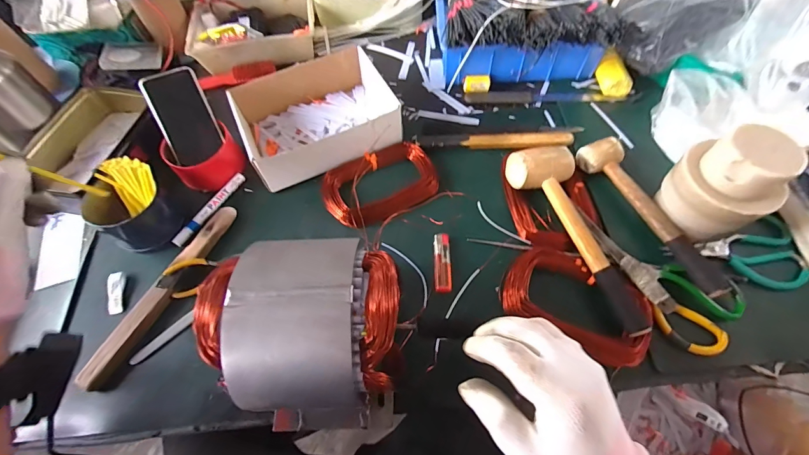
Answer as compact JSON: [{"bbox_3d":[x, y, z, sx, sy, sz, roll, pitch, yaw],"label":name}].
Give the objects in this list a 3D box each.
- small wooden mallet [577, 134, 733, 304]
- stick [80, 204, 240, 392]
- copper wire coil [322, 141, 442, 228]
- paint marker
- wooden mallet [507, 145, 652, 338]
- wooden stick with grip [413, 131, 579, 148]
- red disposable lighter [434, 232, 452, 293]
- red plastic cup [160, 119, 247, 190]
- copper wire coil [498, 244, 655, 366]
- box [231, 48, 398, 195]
[{"bbox_3d":[0.345,-0.018,0.509,0.063,0.046,0.262,-21,64,-9],"label":"small wooden mallet"},{"bbox_3d":[-0.326,0.081,0.492,0.031,0.022,0.275,19,65,12],"label":"stick"},{"bbox_3d":[-0.037,-0.065,0.566,0.171,0.029,0.118,-28,65,-12],"label":"copper wire coil"},{"bbox_3d":[-0.302,-0.031,0.559,0.018,0.015,0.142,24,66,14],"label":"paint marker"},{"bbox_3d":[0.228,0.009,0.488,0.095,0.055,0.275,-11,63,-4],"label":"wooden mallet"},{"bbox_3d":[0.150,-0.143,0.606,0.259,0.026,0.031,-1,63,2],"label":"wooden stick with grip"},{"bbox_3d":[0.054,0.048,0.505,0.023,0.007,0.087,0,63,2],"label":"red disposable lighter"},{"bbox_3d":[-0.315,-0.108,0.573,0.104,0.055,0.083,-35,67,-15],"label":"red plastic cup"},{"bbox_3d":[0.225,0.093,0.466,0.183,0.019,0.105,24,66,14],"label":"copper wire coil"},{"bbox_3d":[-0.143,-0.185,0.606,0.248,0.082,0.180,-24,64,-10],"label":"box"}]

